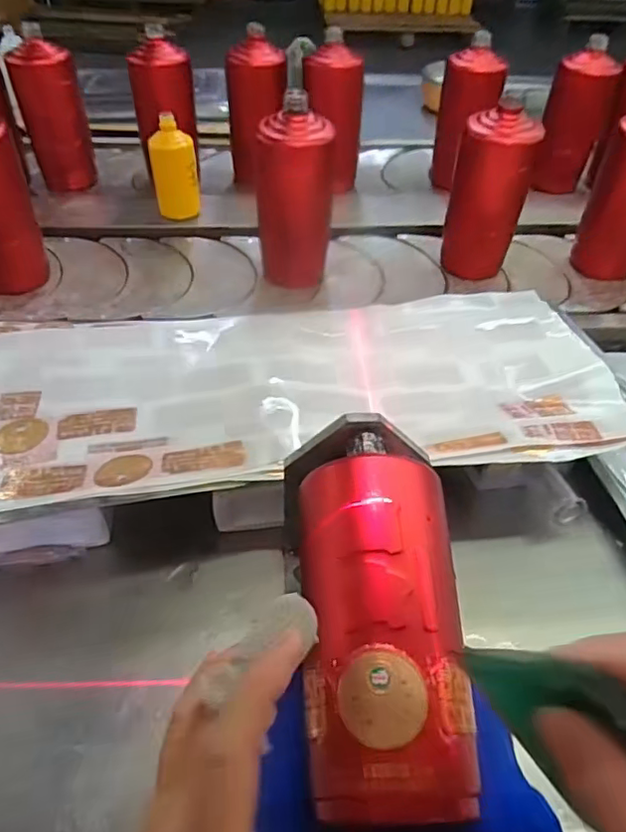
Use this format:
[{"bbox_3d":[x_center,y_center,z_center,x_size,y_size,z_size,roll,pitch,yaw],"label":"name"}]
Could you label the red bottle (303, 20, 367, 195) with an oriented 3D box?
[{"bbox_3d":[0.026,-0.409,0.780,0.068,0.179,0.067,33,53,28],"label":"red bottle"}]

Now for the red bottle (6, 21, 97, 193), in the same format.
[{"bbox_3d":[-0.352,-0.413,0.783,0.075,0.182,0.061,-16,47,-17],"label":"red bottle"}]

